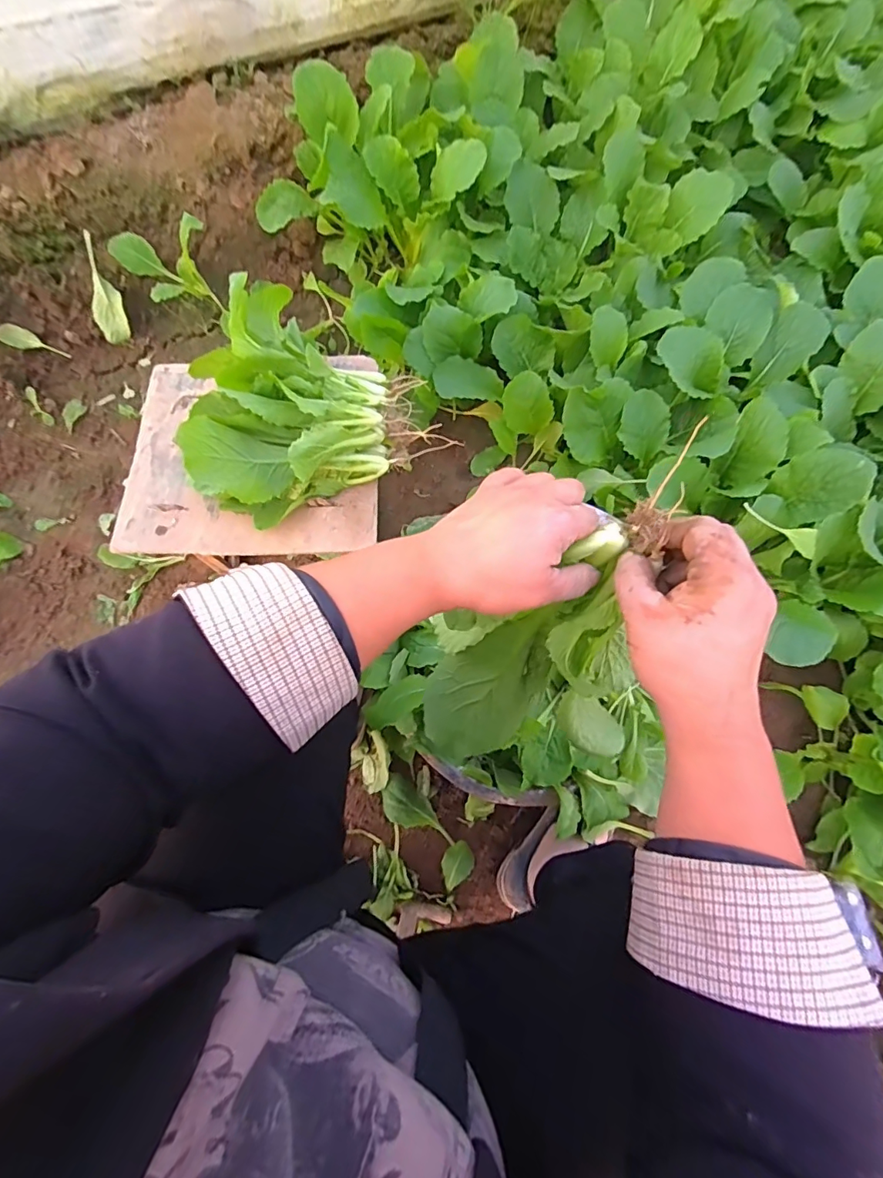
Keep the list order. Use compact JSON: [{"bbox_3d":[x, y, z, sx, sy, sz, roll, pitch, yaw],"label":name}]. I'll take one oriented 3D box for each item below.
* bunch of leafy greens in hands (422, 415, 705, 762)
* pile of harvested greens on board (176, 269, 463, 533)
[{"bbox_3d":[0.065,0.055,0.350,0.157,0.217,0.141,-12,73,-5],"label":"bunch of leafy greens in hands"},{"bbox_3d":[-0.179,-0.224,0.569,0.246,0.147,0.230,-27,75,-9],"label":"pile of harvested greens on board"}]

